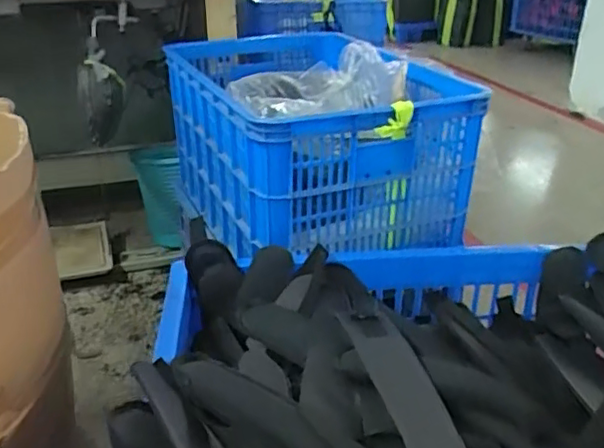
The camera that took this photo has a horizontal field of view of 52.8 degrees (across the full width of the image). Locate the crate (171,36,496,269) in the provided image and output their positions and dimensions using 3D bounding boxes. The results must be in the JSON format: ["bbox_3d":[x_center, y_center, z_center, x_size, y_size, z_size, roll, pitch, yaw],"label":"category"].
[{"bbox_3d":[0.002,-0.173,1.157,0.407,0.251,0.624,-9,28,-19],"label":"crate"}]

